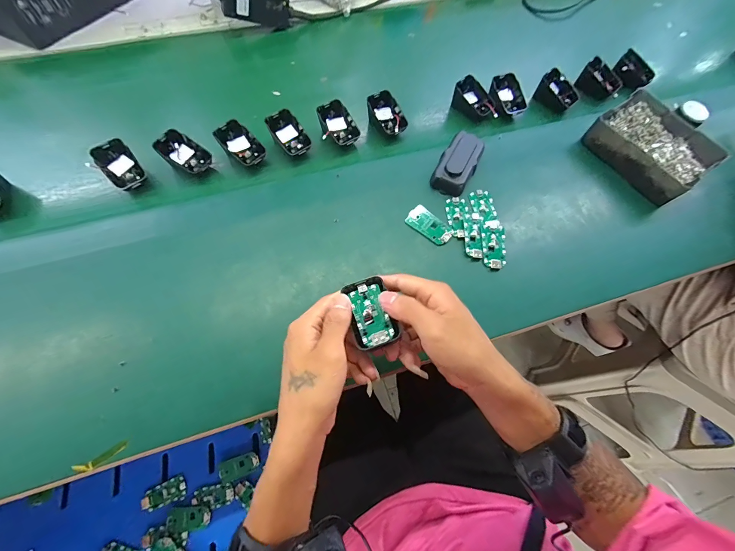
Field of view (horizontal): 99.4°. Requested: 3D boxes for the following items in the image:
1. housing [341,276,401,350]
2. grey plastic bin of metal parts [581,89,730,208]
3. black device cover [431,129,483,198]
[{"bbox_3d":[0.004,0.035,0.293,0.039,0.014,0.070,-12,55,-8],"label":"housing"},{"bbox_3d":[0.435,-0.198,0.477,0.118,0.046,0.156,-32,71,-16],"label":"grey plastic bin of metal parts"},{"bbox_3d":[0.132,-0.163,0.455,0.051,0.031,0.099,22,70,9],"label":"black device cover"}]

